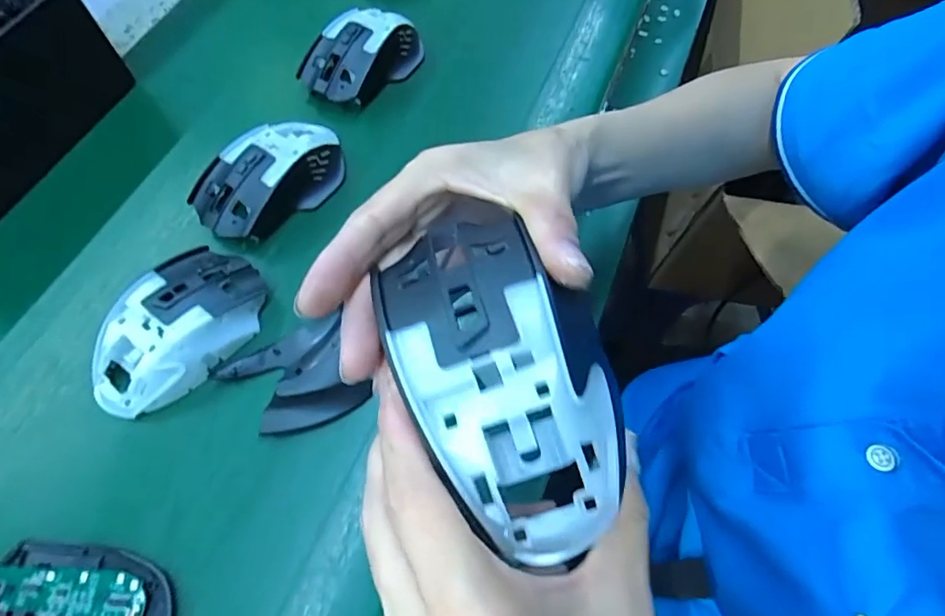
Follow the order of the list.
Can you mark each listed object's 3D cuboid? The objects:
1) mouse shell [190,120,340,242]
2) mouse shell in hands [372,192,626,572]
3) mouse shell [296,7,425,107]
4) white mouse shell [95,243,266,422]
[{"bbox_3d":[-0.143,-0.097,0.388,0.065,0.040,0.116,43,69,16],"label":"mouse shell"},{"bbox_3d":[0.007,0.014,0.171,0.059,0.029,0.120,-23,65,-11],"label":"mouse shell in hands"},{"bbox_3d":[-0.088,-0.213,0.444,0.060,0.035,0.110,38,72,18],"label":"mouse shell"},{"bbox_3d":[-0.182,0.011,0.330,0.067,0.036,0.117,37,67,13],"label":"white mouse shell"}]

